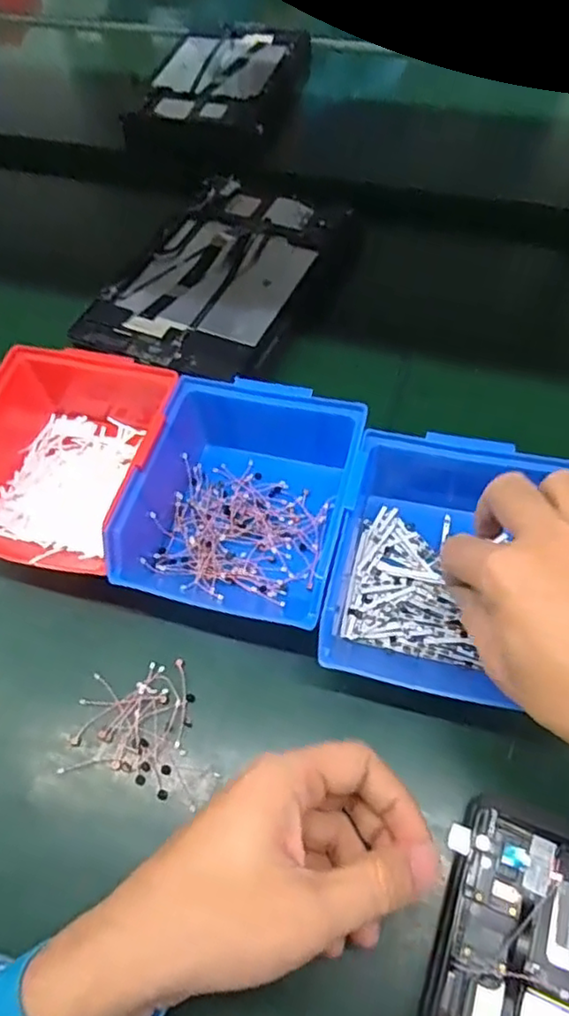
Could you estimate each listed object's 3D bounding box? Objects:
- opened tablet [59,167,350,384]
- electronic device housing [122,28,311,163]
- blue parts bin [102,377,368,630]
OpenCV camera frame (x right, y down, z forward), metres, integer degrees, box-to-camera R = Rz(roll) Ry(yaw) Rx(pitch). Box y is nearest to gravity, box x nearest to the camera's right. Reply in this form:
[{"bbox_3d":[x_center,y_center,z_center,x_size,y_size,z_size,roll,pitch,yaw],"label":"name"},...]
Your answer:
[{"bbox_3d":[-0.053,-0.200,0.525,0.151,0.015,0.236,21,62,14],"label":"opened tablet"},{"bbox_3d":[-0.074,-0.486,0.732,0.153,0.049,0.210,13,60,10],"label":"electronic device housing"},{"bbox_3d":[-0.020,-0.012,0.382,0.122,0.063,0.159,14,60,11],"label":"blue parts bin"}]

